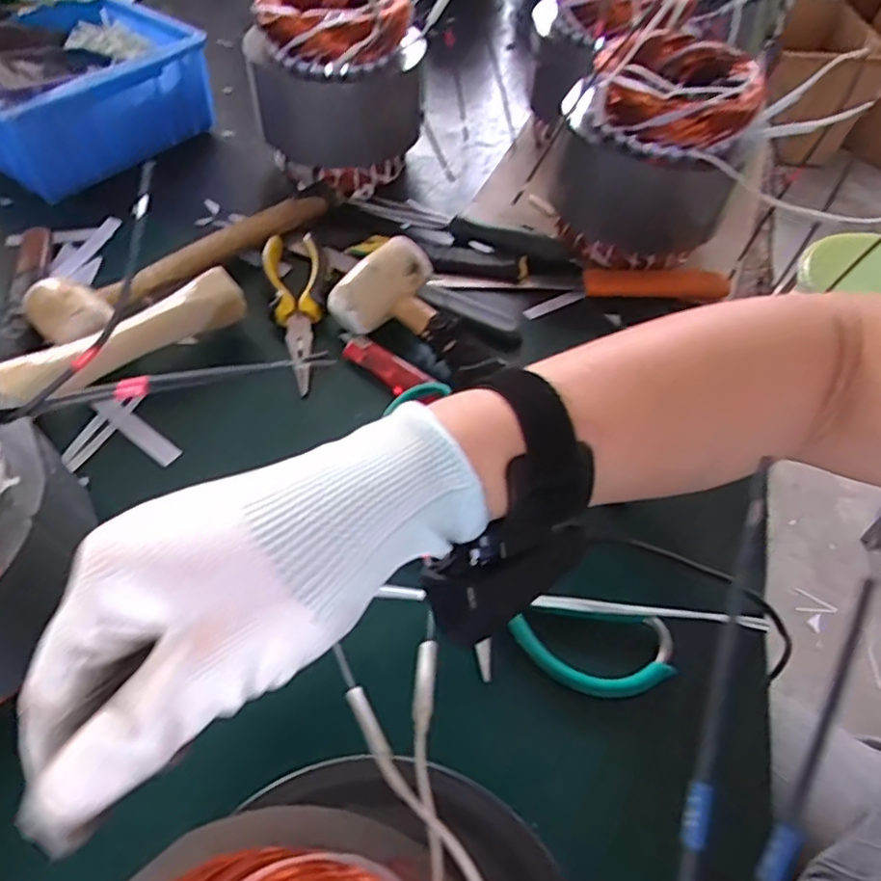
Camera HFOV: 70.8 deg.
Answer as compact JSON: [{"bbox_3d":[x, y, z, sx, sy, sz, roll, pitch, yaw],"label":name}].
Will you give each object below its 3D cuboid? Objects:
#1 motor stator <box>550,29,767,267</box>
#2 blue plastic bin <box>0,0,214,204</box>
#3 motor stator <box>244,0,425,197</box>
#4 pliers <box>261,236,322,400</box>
[{"bbox_3d":[0.169,-0.230,0.502,0.144,0.143,0.135,27,59,13],"label":"motor stator"},{"bbox_3d":[-0.397,-0.368,0.595,0.298,0.082,0.209,33,60,16],"label":"blue plastic bin"},{"bbox_3d":[-0.097,-0.326,0.563,0.128,0.134,0.128,2,57,-4],"label":"motor stator"},{"bbox_3d":[-0.107,-0.101,0.471,0.043,0.021,0.154,-9,58,-11],"label":"pliers"}]

